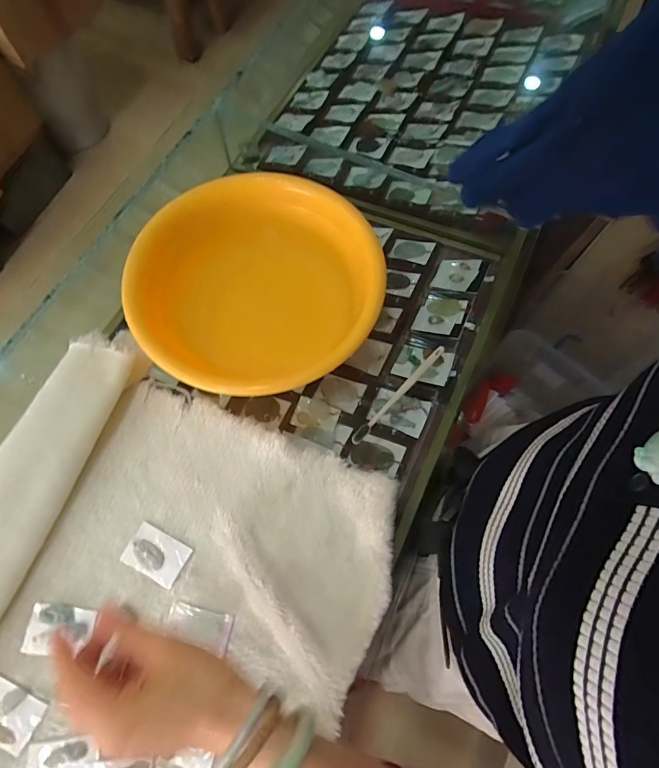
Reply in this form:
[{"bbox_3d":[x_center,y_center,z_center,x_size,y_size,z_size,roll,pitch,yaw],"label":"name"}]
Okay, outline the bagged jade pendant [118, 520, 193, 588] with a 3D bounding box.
[{"bbox_3d":[-0.182,0.179,0.453,0.063,0.004,0.044,26,70,9],"label":"bagged jade pendant"}]

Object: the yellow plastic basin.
[{"bbox_3d":[-0.075,-0.110,0.513,0.280,0.083,0.256,0,69,-1],"label":"yellow plastic basin"}]

